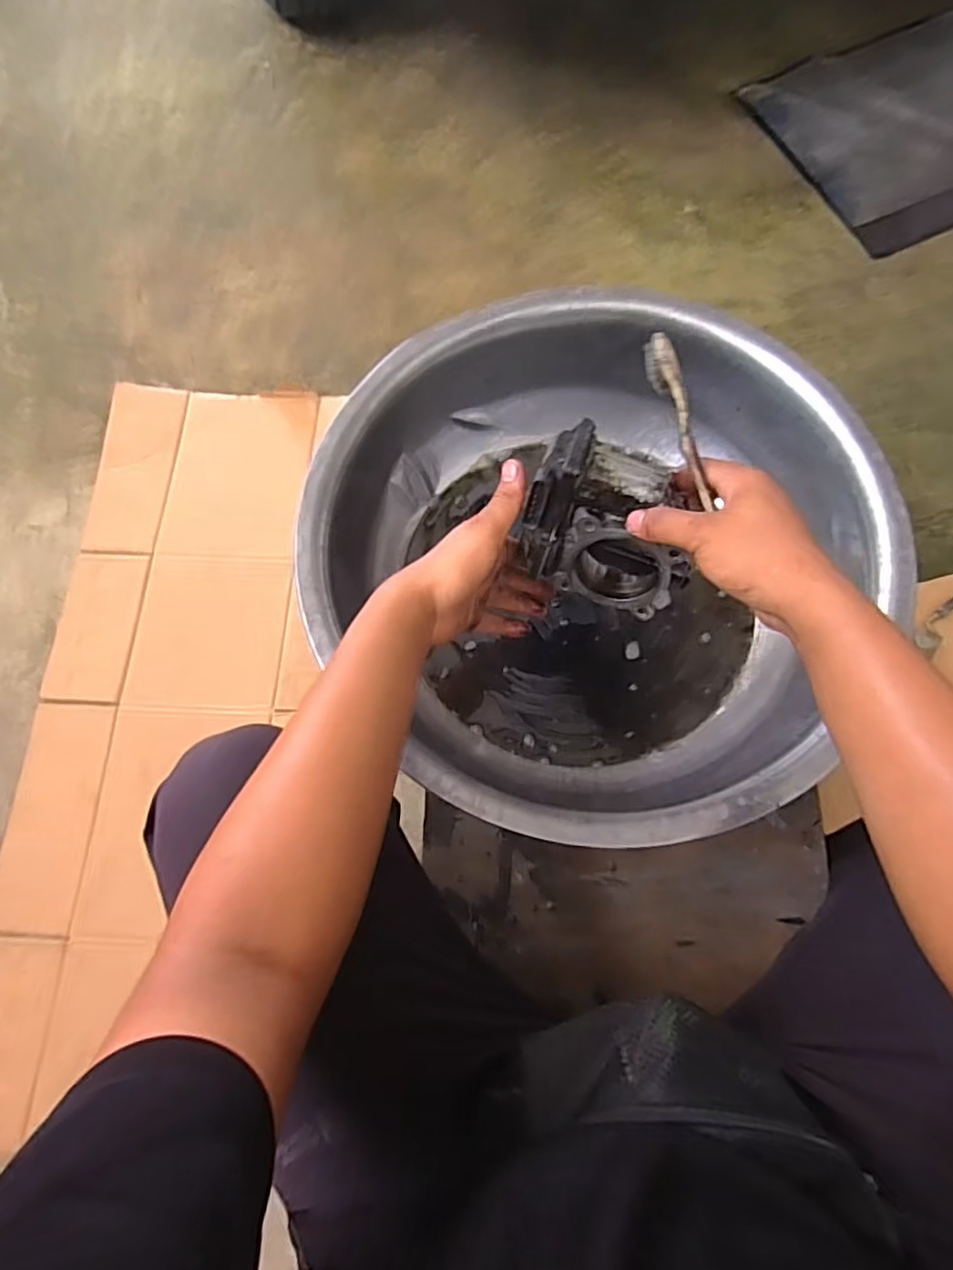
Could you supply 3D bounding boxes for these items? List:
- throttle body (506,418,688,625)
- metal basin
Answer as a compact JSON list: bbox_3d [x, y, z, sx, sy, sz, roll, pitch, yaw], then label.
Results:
[{"bbox_3d":[0.102,-0.082,0.485,0.135,0.123,0.080,25,43,2],"label":"throttle body"},{"bbox_3d":[0.105,-0.068,0.604,0.494,0.151,0.490,0,74,0],"label":"metal basin"}]

